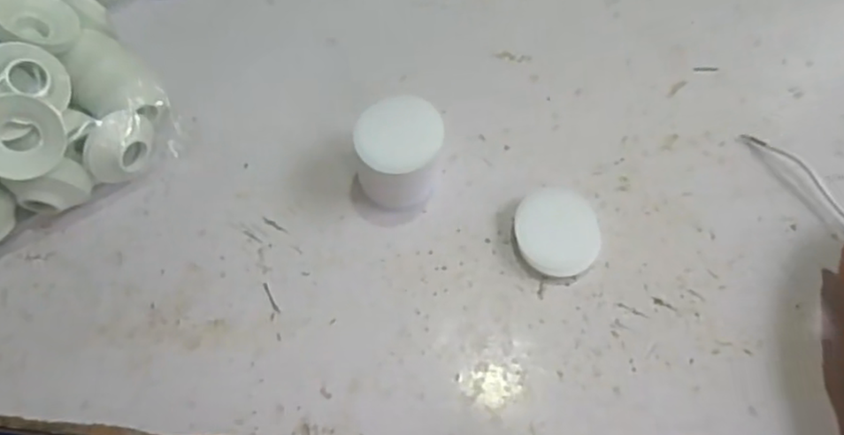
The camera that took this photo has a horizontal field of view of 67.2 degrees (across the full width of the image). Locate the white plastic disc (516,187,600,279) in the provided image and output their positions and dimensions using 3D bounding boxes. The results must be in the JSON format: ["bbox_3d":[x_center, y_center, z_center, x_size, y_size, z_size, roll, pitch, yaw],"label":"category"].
[{"bbox_3d":[0.099,0.011,0.469,0.058,0.017,0.063,0,66,1],"label":"white plastic disc"}]

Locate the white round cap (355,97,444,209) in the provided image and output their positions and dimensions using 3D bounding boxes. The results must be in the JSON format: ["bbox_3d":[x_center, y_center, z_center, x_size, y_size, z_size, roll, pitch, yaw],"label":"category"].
[{"bbox_3d":[-0.016,-0.046,0.459,0.059,0.072,0.053,-2,66,0],"label":"white round cap"}]

